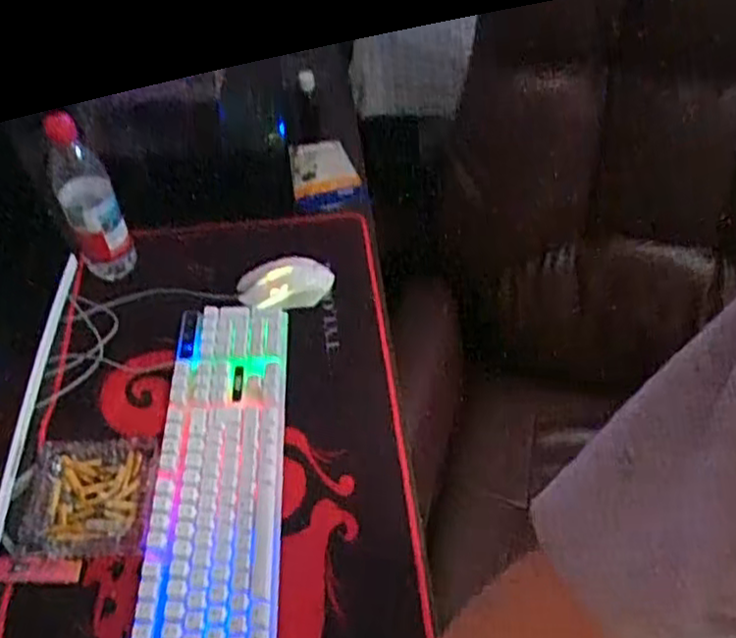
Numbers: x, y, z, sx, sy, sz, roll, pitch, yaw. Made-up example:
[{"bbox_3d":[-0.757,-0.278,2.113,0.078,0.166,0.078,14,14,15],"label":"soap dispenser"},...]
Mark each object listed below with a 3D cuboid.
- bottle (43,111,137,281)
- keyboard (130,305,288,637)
[{"bbox_3d":[-0.334,-0.138,0.877,0.063,0.212,0.062,-19,52,-14],"label":"bottle"},{"bbox_3d":[-0.152,0.158,0.750,0.127,0.029,0.419,-3,50,0],"label":"keyboard"}]

